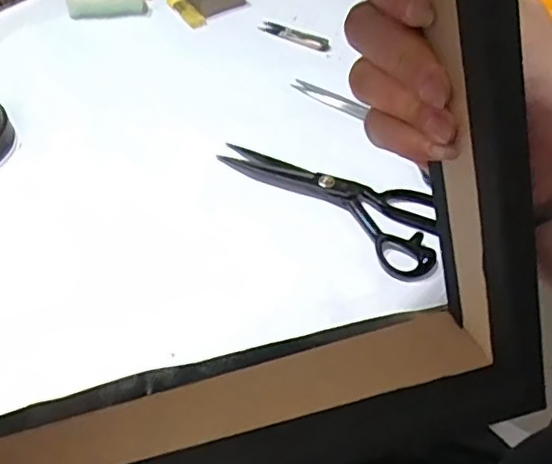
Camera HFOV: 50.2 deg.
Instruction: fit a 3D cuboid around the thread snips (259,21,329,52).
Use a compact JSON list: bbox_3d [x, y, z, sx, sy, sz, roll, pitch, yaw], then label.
[{"bbox_3d":[0.023,-0.254,0.762,0.100,0.010,0.021,22,55,18],"label":"thread snips"}]

